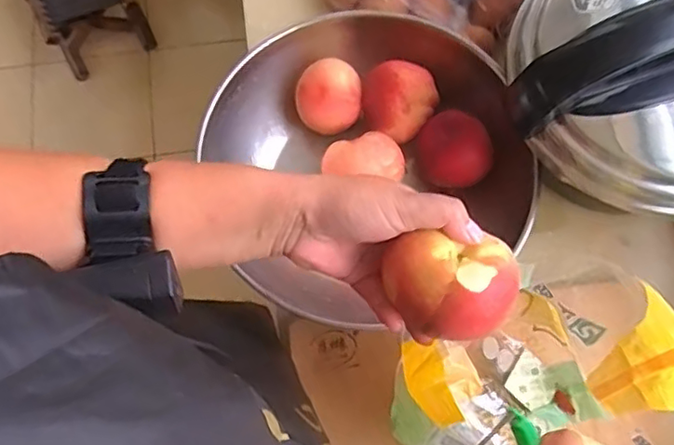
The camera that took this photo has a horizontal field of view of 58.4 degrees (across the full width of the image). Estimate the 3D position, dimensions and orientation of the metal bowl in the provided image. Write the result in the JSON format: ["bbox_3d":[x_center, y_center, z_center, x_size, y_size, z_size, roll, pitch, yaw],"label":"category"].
[{"bbox_3d":[0.029,-0.057,0.586,0.276,0.104,0.269,0,73,1],"label":"metal bowl"}]

